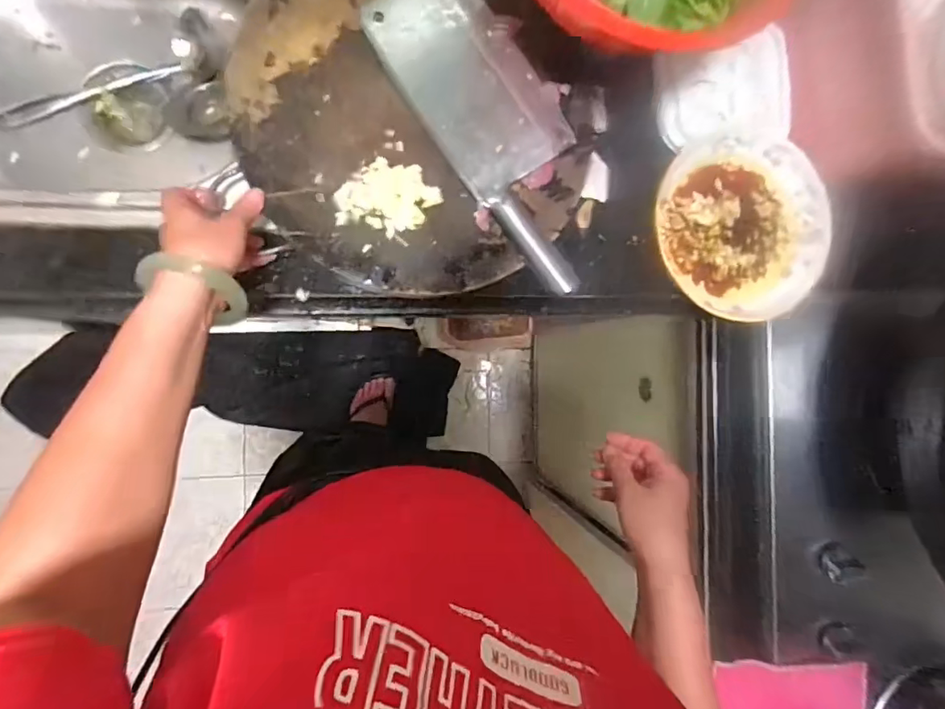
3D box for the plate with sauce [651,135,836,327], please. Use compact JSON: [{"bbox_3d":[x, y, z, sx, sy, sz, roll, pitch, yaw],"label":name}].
[{"bbox_3d":[0.294,-0.142,0.564,0.186,0.037,0.196,0,89,-10],"label":"plate with sauce"}]

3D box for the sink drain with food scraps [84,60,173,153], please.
[{"bbox_3d":[-0.439,-0.315,0.658,0.091,0.033,0.101,-1,90,-10],"label":"sink drain with food scraps"}]

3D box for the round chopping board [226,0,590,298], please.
[{"bbox_3d":[-0.050,-0.217,0.476,0.304,0.045,0.315,0,89,-10],"label":"round chopping board"}]

